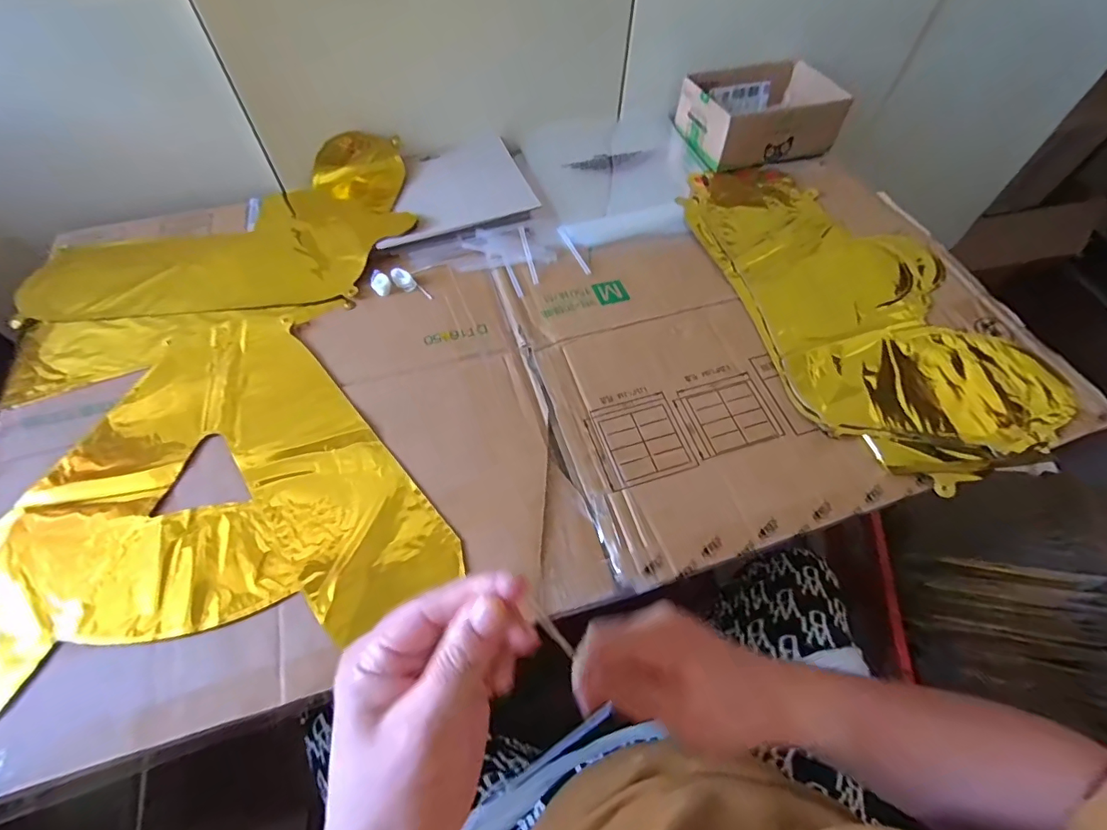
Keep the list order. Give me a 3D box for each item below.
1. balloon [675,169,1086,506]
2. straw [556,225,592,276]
[{"bbox_3d":[0.315,-0.136,0.537,0.253,0.016,0.431,-16,61,-11],"label":"balloon"},{"bbox_3d":[0.023,-0.187,0.565,0.010,0.004,0.080,-19,62,-12],"label":"straw"}]

